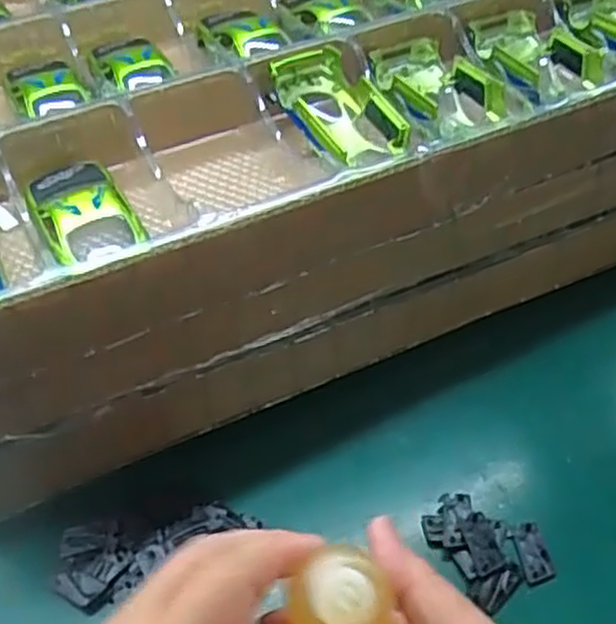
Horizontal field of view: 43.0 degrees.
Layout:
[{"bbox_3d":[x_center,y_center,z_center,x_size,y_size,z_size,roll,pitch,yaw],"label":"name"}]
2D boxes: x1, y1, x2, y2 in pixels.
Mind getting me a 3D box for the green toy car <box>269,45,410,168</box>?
[{"bbox_3d":[0.017,-0.134,0.519,0.067,0.040,0.095,-18,65,-11],"label":"green toy car"}]

